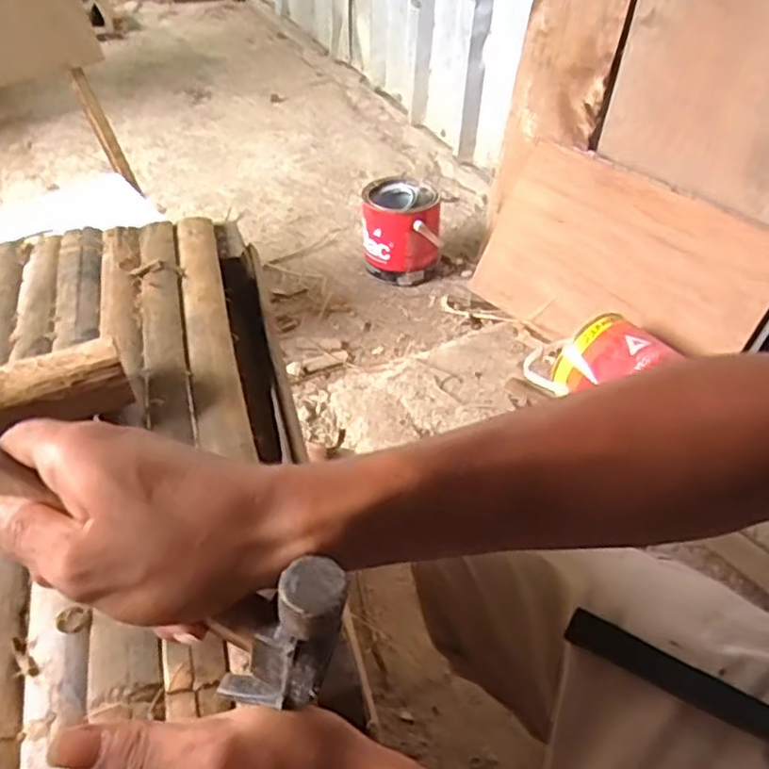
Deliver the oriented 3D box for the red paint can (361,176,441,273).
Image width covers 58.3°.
[{"bbox_3d":[0.030,-0.296,1.323,0.148,0.155,0.130,3,43,1],"label":"red paint can"}]

